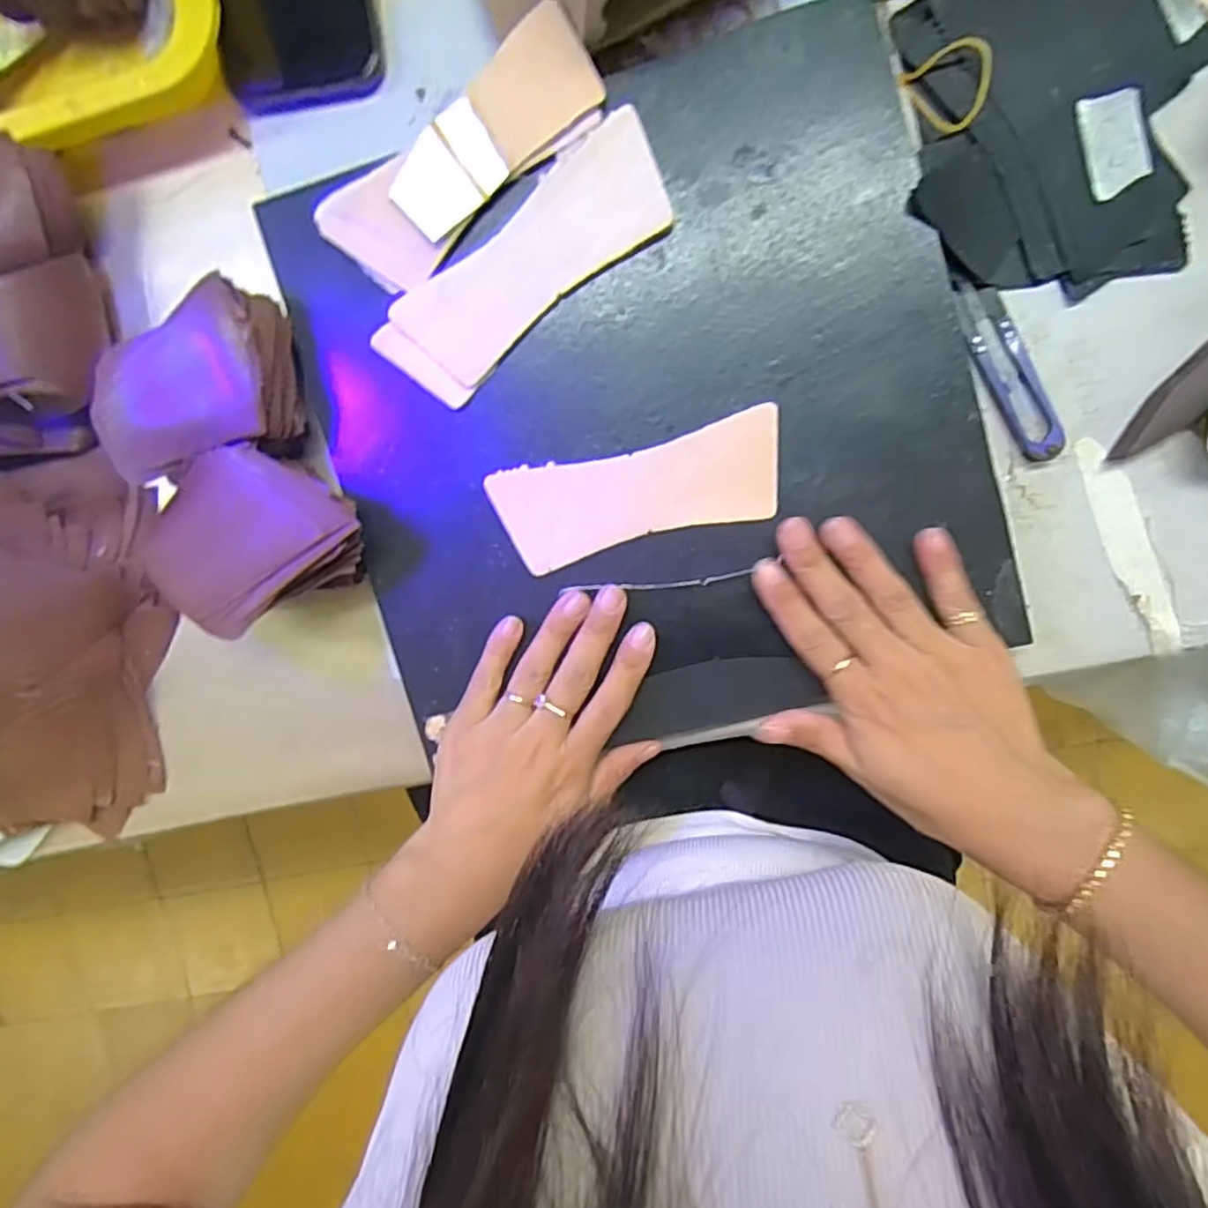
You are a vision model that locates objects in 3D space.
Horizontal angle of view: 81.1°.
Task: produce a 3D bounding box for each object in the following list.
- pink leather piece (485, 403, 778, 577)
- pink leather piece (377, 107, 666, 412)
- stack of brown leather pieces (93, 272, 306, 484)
[{"bbox_3d":[0.017,-0.054,0.344,0.137,0.004,0.050,-13,97,7],"label":"pink leather piece"},{"bbox_3d":[-0.037,-0.157,0.330,0.150,0.004,0.052,-38,95,10],"label":"pink leather piece"},{"bbox_3d":[-0.193,-0.103,0.333,0.086,0.035,0.071,-14,97,7],"label":"stack of brown leather pieces"}]

